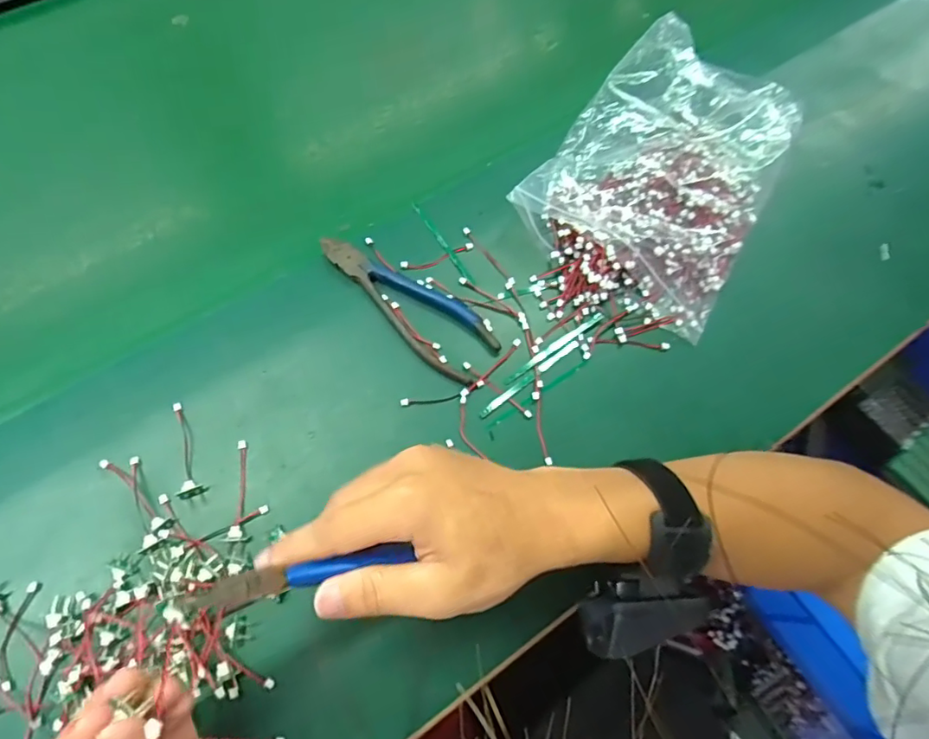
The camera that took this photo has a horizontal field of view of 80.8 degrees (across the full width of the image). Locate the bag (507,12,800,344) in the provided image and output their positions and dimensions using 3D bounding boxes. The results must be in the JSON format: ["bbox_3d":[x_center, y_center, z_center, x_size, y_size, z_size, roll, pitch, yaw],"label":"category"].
[{"bbox_3d":[0.159,-0.164,0.420,0.158,0.039,0.243,31,71,11],"label":"bag"}]

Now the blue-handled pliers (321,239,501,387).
[{"bbox_3d":[-0.042,-0.050,0.386,0.145,0.011,0.050,40,73,13],"label":"blue-handled pliers"}]

